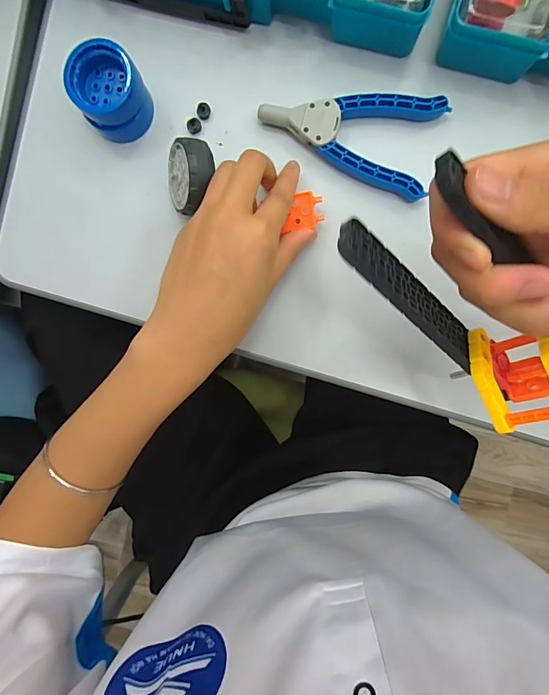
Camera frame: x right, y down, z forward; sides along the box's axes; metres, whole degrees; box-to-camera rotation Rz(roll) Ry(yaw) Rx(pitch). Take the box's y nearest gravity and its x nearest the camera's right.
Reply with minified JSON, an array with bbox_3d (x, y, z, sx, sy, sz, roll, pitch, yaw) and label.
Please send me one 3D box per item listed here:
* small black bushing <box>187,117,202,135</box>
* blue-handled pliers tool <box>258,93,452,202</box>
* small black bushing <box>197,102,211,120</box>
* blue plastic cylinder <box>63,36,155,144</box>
[{"bbox_3d":[-0.061,-0.168,0.298,0.011,0.004,0.011,0,94,5],"label":"small black bushing"},{"bbox_3d":[0.058,-0.161,0.285,0.127,0.016,0.069,25,95,3],"label":"blue-handled pliers tool"},{"bbox_3d":[-0.054,-0.179,0.297,0.009,0.004,0.012,19,95,3],"label":"small black bushing"},{"bbox_3d":[-0.118,-0.183,0.284,0.050,0.036,0.052,0,94,5],"label":"blue plastic cylinder"}]

